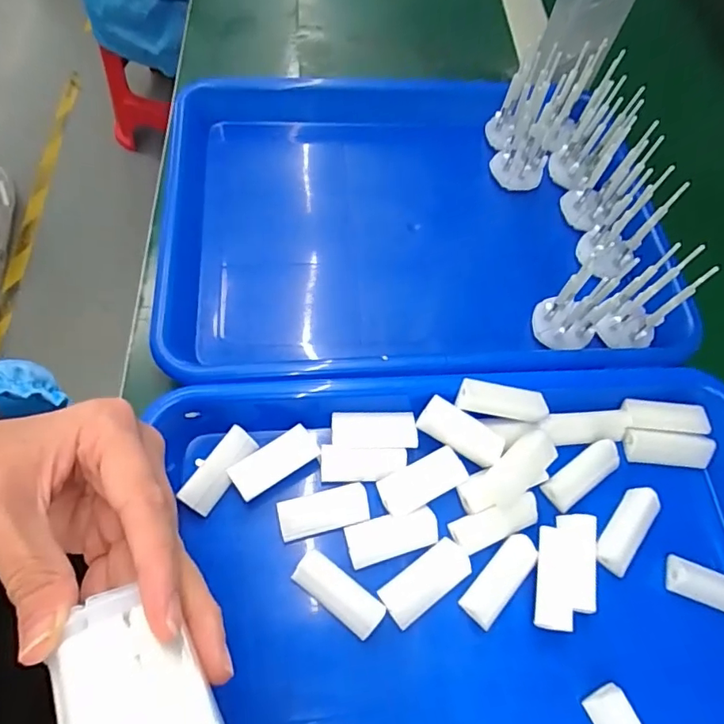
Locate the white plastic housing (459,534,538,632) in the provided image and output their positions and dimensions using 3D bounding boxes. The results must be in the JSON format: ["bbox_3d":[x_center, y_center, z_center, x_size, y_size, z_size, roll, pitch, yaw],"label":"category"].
[{"bbox_3d":[0.069,0.108,0.259,0.018,0.008,0.046,40,66,14],"label":"white plastic housing"}]

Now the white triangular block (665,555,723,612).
[{"bbox_3d":[0.179,0.115,0.264,0.047,0.015,0.016,21,63,6],"label":"white triangular block"}]

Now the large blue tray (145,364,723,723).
[{"bbox_3d":[0.066,0.123,0.246,0.320,0.037,0.246,-2,63,-6],"label":"large blue tray"}]

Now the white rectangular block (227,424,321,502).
[{"bbox_3d":[-0.045,0.052,0.271,0.044,0.007,0.020,-29,69,-18],"label":"white rectangular block"}]

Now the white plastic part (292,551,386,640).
[{"bbox_3d":[-0.011,0.111,0.249,0.045,0.009,0.017,35,65,12],"label":"white plastic part"}]

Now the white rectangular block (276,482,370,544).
[{"bbox_3d":[-0.019,0.076,0.268,0.045,0.006,0.020,-12,65,-12],"label":"white rectangular block"}]

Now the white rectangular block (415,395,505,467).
[{"bbox_3d":[0.054,0.038,0.281,0.047,0.011,0.017,32,65,0],"label":"white rectangular block"}]

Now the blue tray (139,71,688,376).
[{"bbox_3d":[0.025,-0.093,0.368,0.332,0.051,0.247,-3,63,-7],"label":"blue tray"}]

